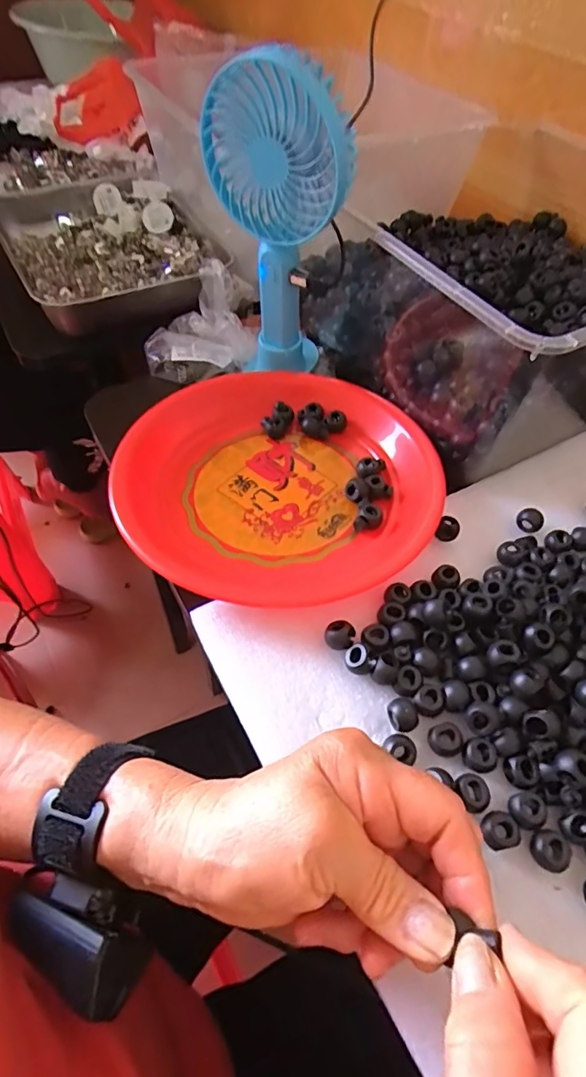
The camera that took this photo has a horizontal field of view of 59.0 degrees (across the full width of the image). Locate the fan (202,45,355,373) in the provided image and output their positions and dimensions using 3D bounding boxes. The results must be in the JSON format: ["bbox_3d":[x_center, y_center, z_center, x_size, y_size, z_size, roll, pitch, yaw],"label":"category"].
[{"bbox_3d":[-0.007,-0.217,0.385,0.096,0.223,0.052,27,60,15],"label":"fan"}]

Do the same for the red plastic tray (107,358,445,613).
[{"bbox_3d":[-0.010,-0.048,0.382,0.227,0.032,0.233,15,55,8],"label":"red plastic tray"}]

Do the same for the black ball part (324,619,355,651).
[{"bbox_3d":[0.028,0.058,0.306,0.017,0.012,0.016,2,54,-2],"label":"black ball part"}]

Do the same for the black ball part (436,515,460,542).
[{"bbox_3d":[0.107,-0.006,0.357,0.015,0.012,0.015,2,54,-2],"label":"black ball part"}]

